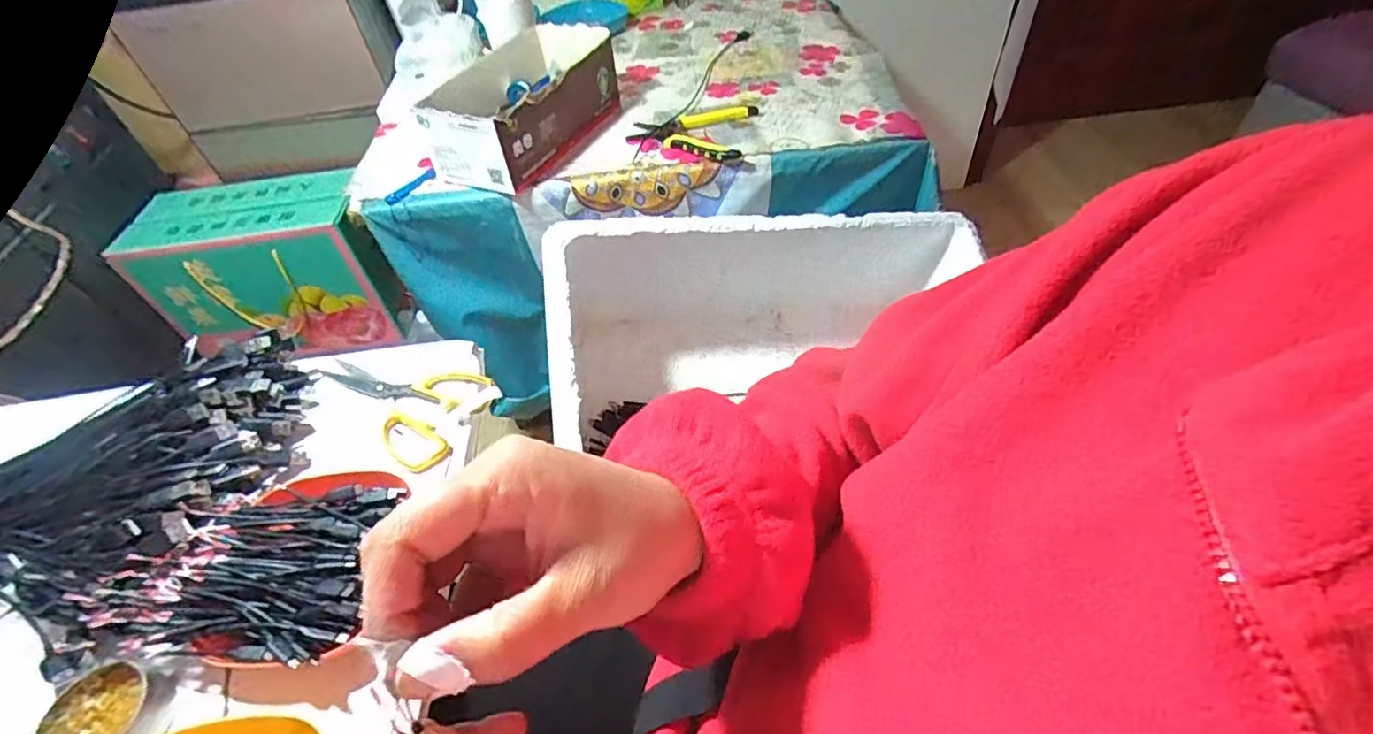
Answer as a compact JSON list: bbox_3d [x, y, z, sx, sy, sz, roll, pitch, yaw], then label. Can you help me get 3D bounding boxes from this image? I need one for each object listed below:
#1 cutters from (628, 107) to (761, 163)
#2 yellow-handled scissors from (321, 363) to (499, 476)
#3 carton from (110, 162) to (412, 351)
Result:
[{"bbox_3d":[0.004,-0.307,0.785,0.154,0.013,0.123,8,50,13],"label":"cutters"},{"bbox_3d":[-0.263,0.027,0.548,0.173,0.011,0.099,19,53,21],"label":"yellow-handled scissors"},{"bbox_3d":[-0.637,-0.163,0.979,0.348,0.226,0.165,-5,48,2],"label":"carton"}]

